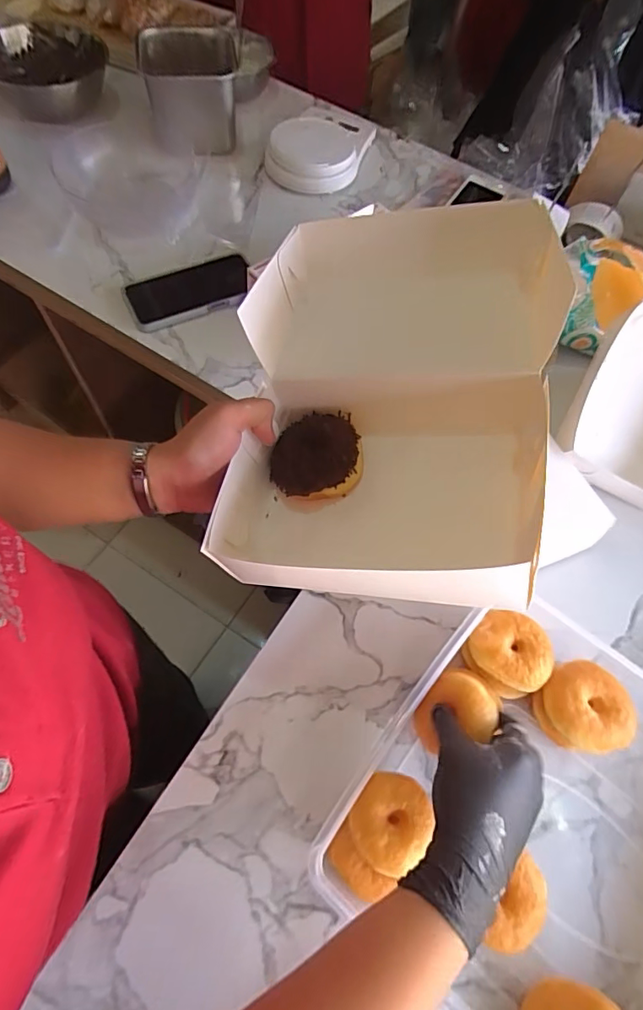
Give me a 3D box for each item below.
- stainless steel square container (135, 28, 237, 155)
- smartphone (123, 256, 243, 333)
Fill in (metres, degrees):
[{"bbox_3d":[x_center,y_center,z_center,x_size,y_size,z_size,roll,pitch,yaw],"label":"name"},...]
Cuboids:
[{"bbox_3d":[-0.198,-0.636,0.777,0.147,0.119,0.172,-8,64,-6],"label":"stainless steel square container"},{"bbox_3d":[-0.170,-0.276,0.643,0.159,0.013,0.085,-19,66,-11],"label":"smartphone"}]

